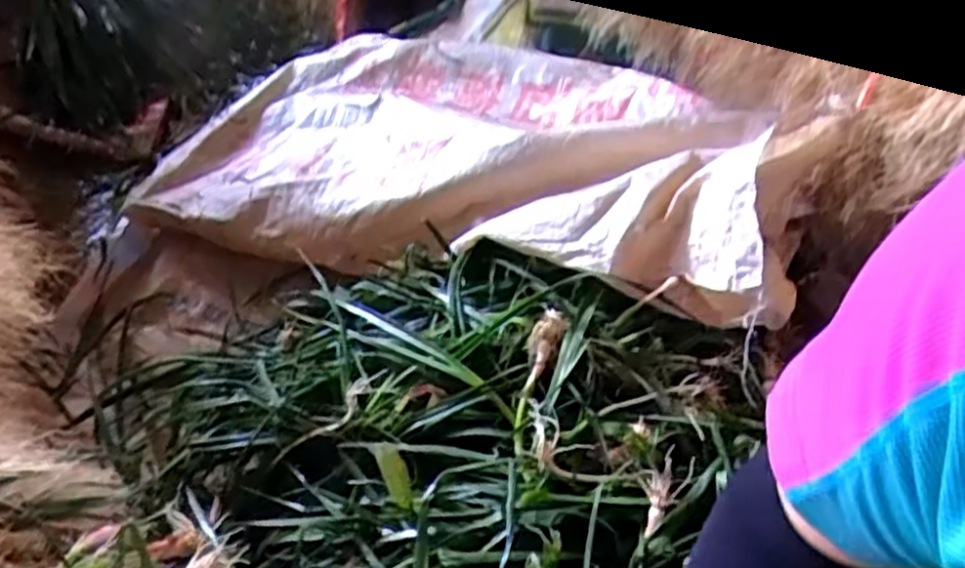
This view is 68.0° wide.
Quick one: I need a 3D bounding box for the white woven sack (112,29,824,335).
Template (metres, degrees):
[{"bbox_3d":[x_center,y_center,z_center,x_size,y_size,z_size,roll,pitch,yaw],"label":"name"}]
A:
[{"bbox_3d":[-0.040,-0.175,0.923,0.852,0.096,0.402,11,56,30],"label":"white woven sack"}]

